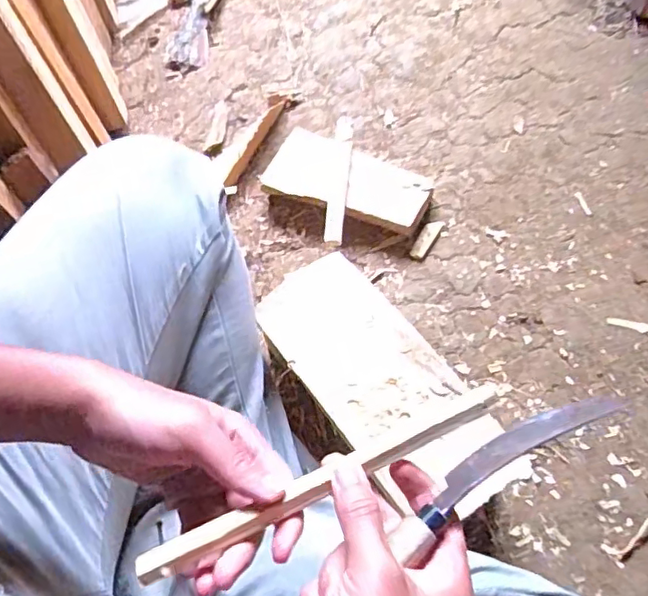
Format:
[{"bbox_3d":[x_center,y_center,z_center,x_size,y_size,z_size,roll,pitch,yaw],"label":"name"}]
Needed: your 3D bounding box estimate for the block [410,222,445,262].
[{"bbox_3d":[0.130,-0.074,0.742,0.022,0.005,0.064,29,71,11],"label":"block"}]

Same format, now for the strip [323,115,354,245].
[{"bbox_3d":[0.019,-0.144,0.730,0.024,0.016,0.178,5,68,2],"label":"strip"}]

